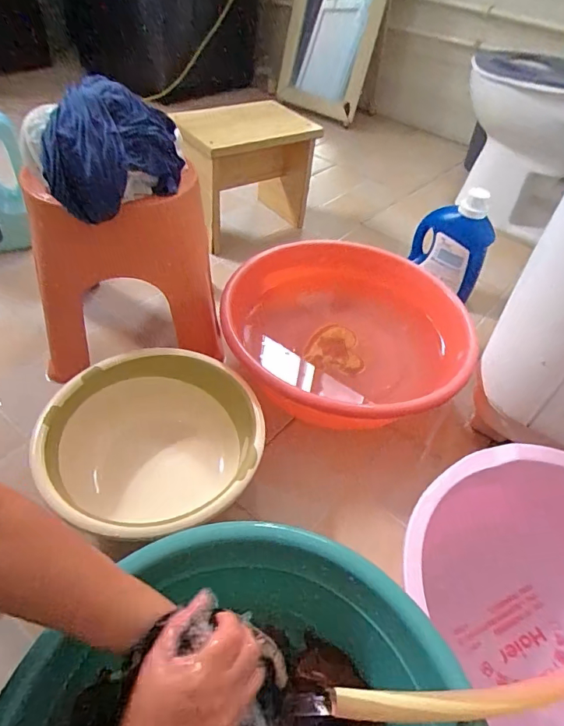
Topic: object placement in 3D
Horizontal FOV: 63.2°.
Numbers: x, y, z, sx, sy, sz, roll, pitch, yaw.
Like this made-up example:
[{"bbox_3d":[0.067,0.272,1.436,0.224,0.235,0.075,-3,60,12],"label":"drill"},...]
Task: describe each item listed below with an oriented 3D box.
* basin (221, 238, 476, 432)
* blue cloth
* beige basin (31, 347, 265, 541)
[{"bbox_3d":[0.103,-0.052,0.873,0.399,0.138,0.424,3,46,-3],"label":"basin"},{"bbox_3d":[-0.247,-0.315,0.666,0.208,0.142,0.116,-28,55,-29],"label":"blue cloth"},{"bbox_3d":[-0.186,0.145,0.731,0.303,0.182,0.285,33,51,24],"label":"beige basin"}]

